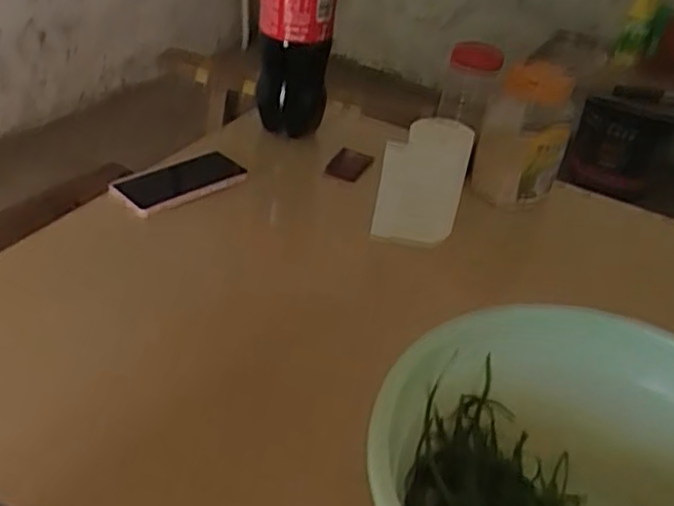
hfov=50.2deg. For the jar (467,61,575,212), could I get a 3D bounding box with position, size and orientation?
[{"bbox_3d":[0.262,-0.167,1.009,0.117,0.176,0.115,16,36,11],"label":"jar"}]

